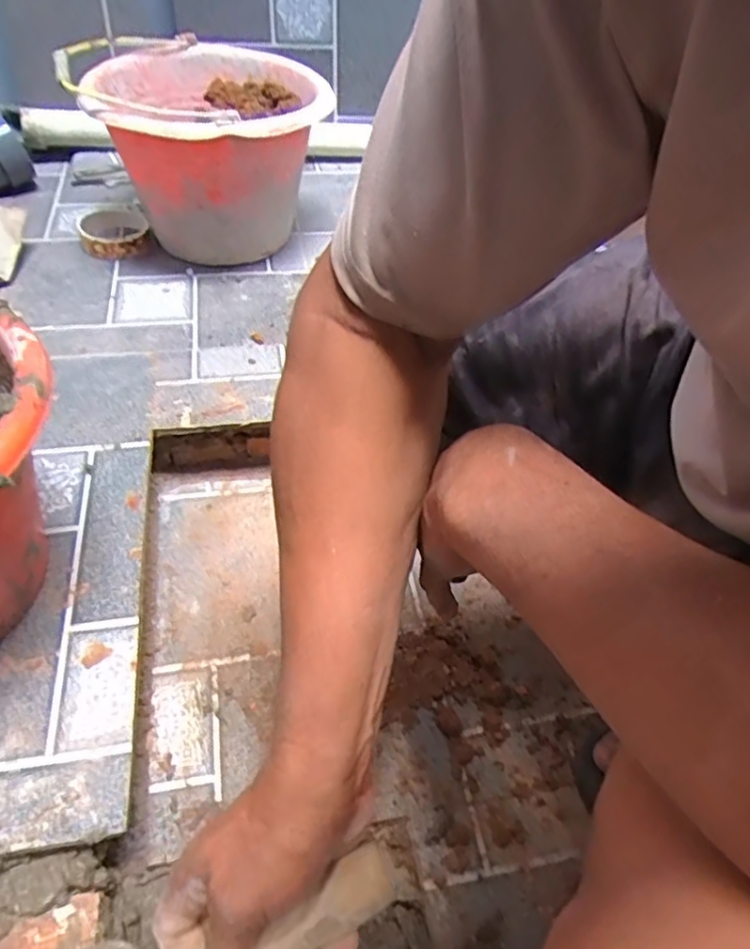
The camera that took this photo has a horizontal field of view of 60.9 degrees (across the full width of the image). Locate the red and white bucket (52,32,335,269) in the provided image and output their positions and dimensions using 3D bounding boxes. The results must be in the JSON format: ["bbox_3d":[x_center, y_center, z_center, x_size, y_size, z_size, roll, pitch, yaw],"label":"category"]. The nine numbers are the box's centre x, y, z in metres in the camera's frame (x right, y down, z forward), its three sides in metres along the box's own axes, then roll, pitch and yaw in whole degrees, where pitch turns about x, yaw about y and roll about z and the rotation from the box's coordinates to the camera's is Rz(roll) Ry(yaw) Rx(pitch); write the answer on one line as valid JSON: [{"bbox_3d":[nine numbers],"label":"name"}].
[{"bbox_3d":[-0.225,-0.443,0.869,0.295,0.192,0.330,-1,48,-8],"label":"red and white bucket"}]

